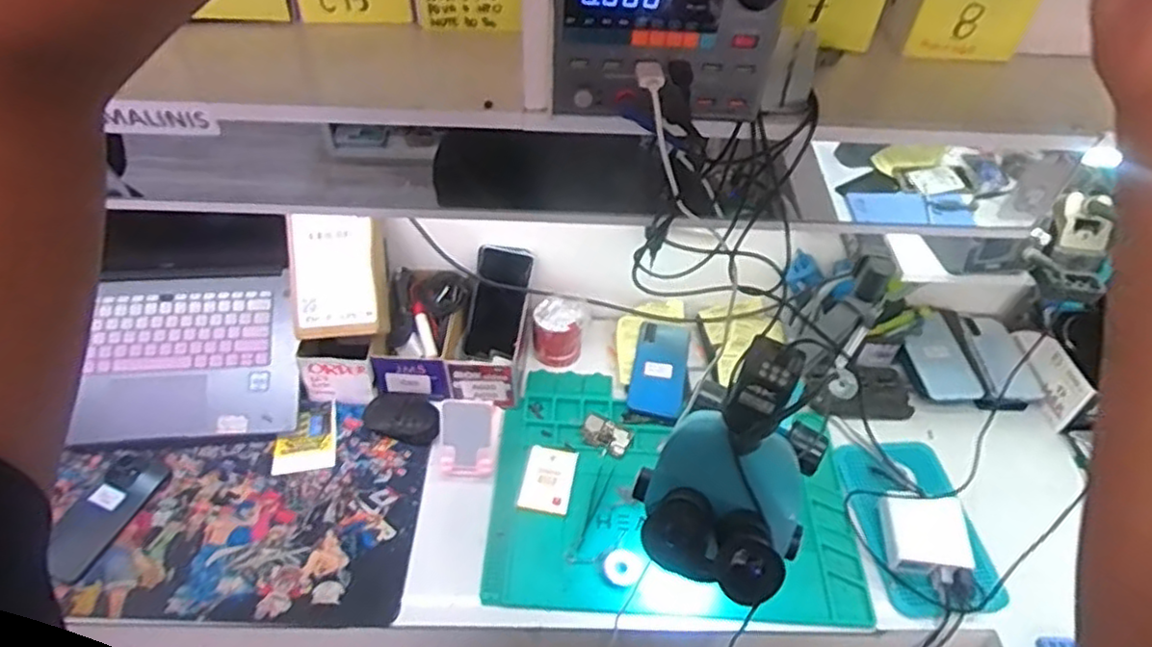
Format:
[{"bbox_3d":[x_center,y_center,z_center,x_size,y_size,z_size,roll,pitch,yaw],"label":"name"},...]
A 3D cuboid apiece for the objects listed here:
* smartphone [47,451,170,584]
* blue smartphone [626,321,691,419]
[{"bbox_3d":[-0.578,0.230,0.844,0.073,0.013,0.164,9,46,5],"label":"smartphone"},{"bbox_3d":[0.125,0.065,1.019,0.077,0.008,0.164,8,48,9],"label":"blue smartphone"}]

